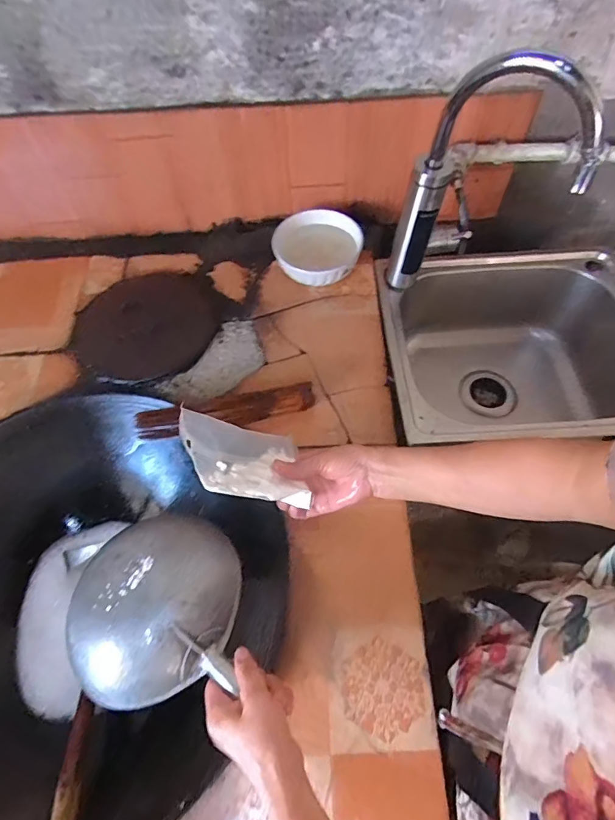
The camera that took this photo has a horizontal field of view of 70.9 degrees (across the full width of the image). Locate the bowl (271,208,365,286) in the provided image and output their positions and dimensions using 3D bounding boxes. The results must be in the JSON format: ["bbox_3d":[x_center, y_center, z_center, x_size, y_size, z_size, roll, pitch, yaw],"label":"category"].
[{"bbox_3d":[0.016,-0.278,0.773,0.146,0.077,0.139,-1,58,2],"label":"bowl"}]

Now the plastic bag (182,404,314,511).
[{"bbox_3d":[-0.070,0.057,0.496,0.158,0.011,0.105,20,36,-37],"label":"plastic bag"}]

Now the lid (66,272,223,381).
[{"bbox_3d":[-0.279,-0.155,0.742,0.221,0.028,0.233,0,63,0],"label":"lid"}]

